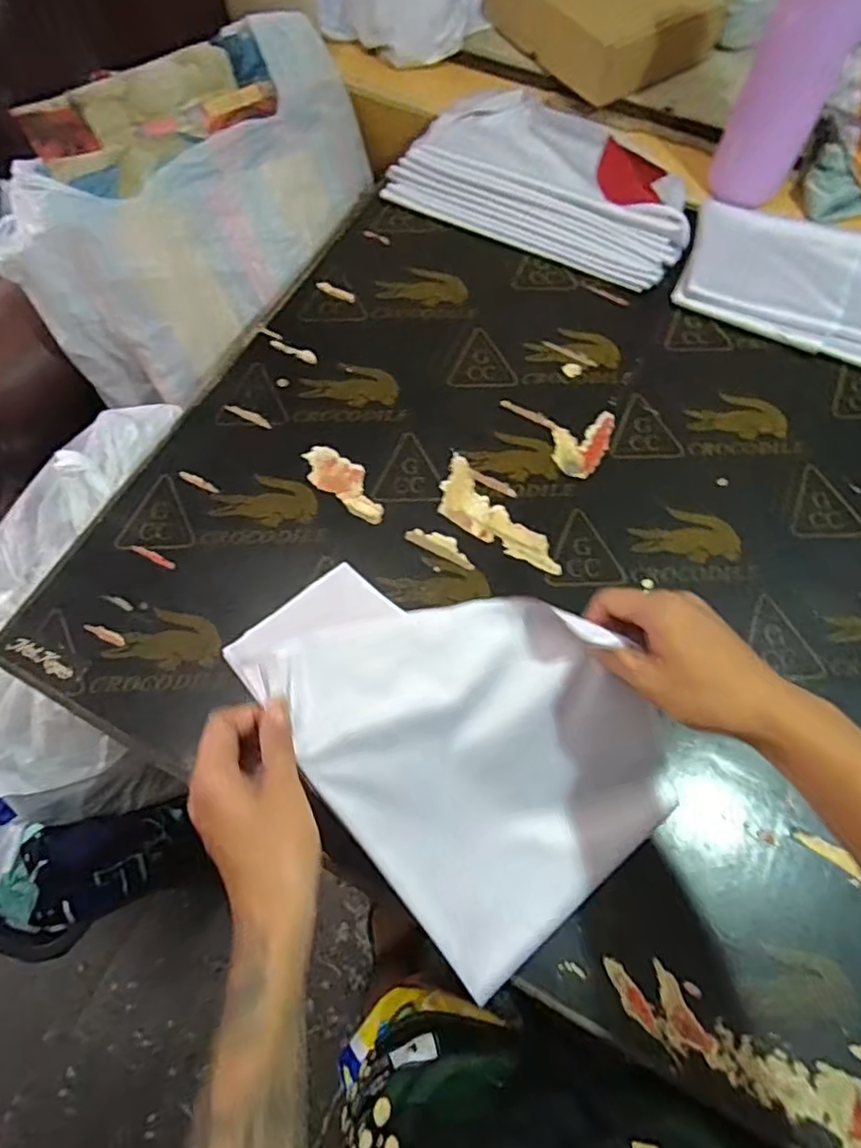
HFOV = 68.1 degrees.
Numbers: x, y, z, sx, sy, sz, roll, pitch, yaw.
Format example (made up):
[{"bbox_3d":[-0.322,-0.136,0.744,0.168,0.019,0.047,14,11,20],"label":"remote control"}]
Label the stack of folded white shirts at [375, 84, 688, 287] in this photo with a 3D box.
[{"bbox_3d":[0.160,-0.515,0.805,0.365,0.042,0.249,24,69,10],"label":"stack of folded white shirts"}]

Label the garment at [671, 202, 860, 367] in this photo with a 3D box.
[{"bbox_3d":[0.447,-0.361,0.771,0.262,0.032,0.181,22,69,9],"label":"garment"}]

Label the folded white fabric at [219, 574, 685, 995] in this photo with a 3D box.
[{"bbox_3d":[0.048,0.117,0.468,0.246,0.091,0.326,-37,99,-13],"label":"folded white fabric"}]

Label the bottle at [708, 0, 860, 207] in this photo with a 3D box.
[{"bbox_3d":[0.399,-0.564,0.698,0.083,0.283,0.097,-21,69,-9],"label":"bottle"}]

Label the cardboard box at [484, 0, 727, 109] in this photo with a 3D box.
[{"bbox_3d":[0.234,-0.786,0.892,0.202,0.096,0.282,-34,71,-13],"label":"cardboard box"}]

